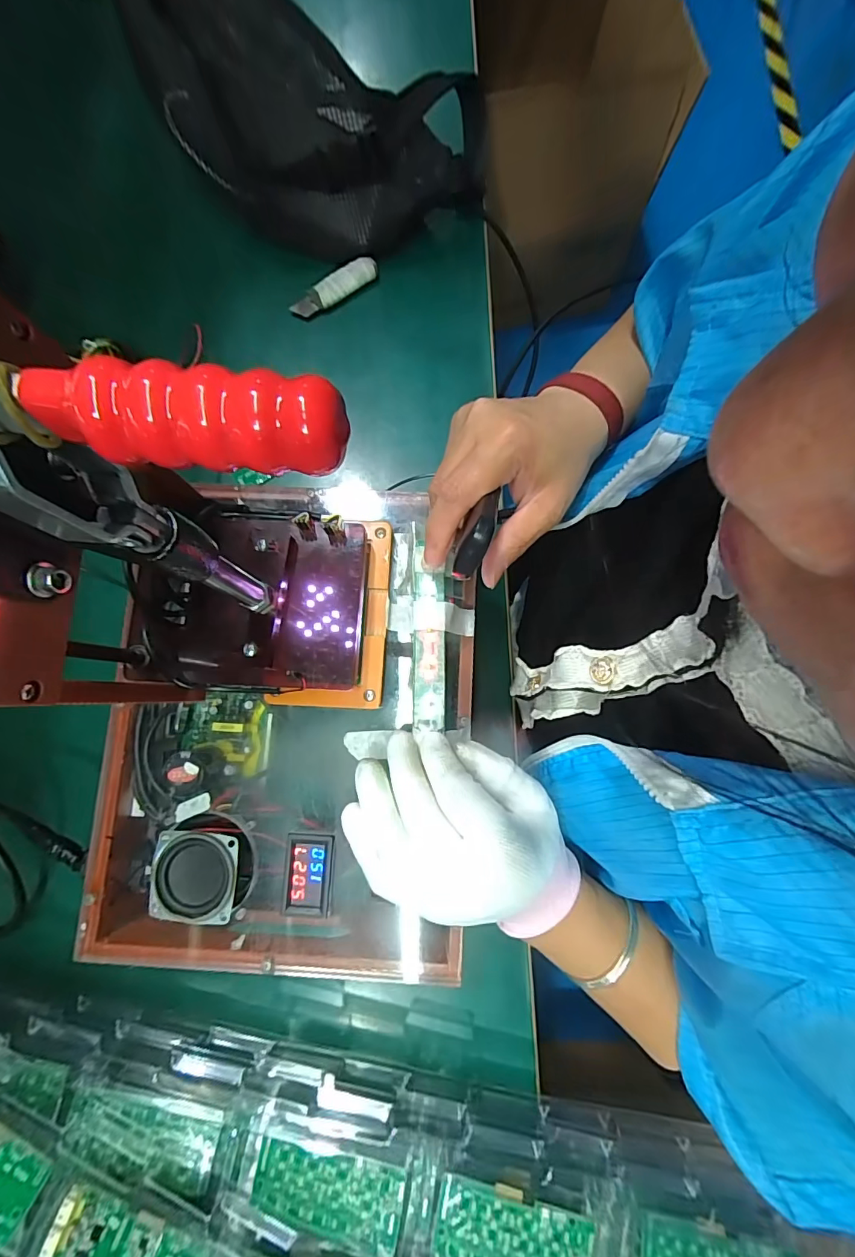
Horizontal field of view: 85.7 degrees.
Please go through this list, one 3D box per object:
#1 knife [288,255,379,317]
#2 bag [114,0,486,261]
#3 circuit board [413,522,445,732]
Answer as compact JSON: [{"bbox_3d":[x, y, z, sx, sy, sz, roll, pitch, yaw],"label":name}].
[{"bbox_3d":[-0.088,-0.323,0.432,0.086,0.017,0.020,-31,82,-5],"label":"knife"},{"bbox_3d":[-0.094,-0.433,0.377,0.289,0.185,0.127,5,80,0],"label":"bag"},{"bbox_3d":[0.001,0.000,0.279,0.019,0.004,0.114,-1,78,0],"label":"circuit board"}]

